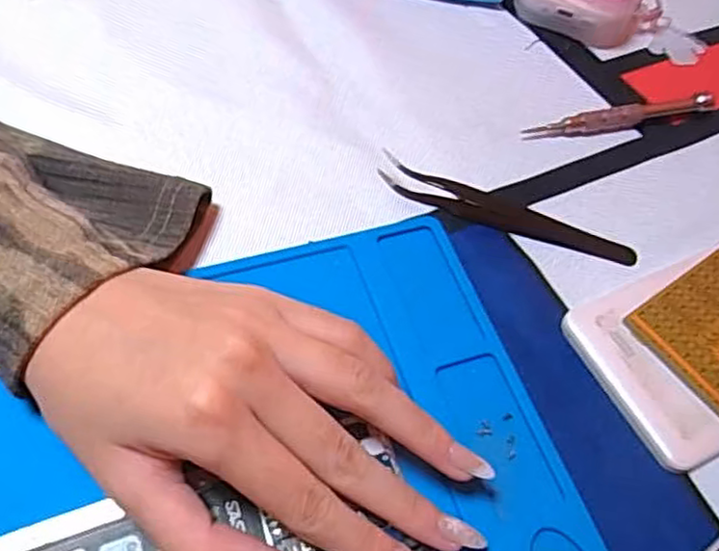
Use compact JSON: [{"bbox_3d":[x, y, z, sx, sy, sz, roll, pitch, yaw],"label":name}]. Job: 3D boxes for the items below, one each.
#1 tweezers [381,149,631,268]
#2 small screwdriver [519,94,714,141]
[{"bbox_3d":[0.065,-0.030,0.291,0.116,0.015,0.014,19,57,8],"label":"tweezers"},{"bbox_3d":[0.131,-0.079,0.333,0.103,0.010,0.009,-11,58,-12],"label":"small screwdriver"}]

